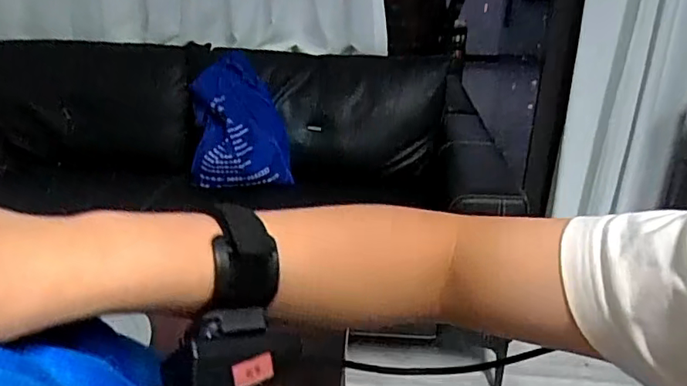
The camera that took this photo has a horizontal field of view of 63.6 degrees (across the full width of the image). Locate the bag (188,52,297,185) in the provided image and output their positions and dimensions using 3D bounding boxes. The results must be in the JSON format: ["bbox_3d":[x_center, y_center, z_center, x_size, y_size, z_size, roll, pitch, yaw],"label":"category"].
[{"bbox_3d":[-0.293,-0.194,1.592,0.278,0.323,0.182,-2,22,-9],"label":"bag"}]

